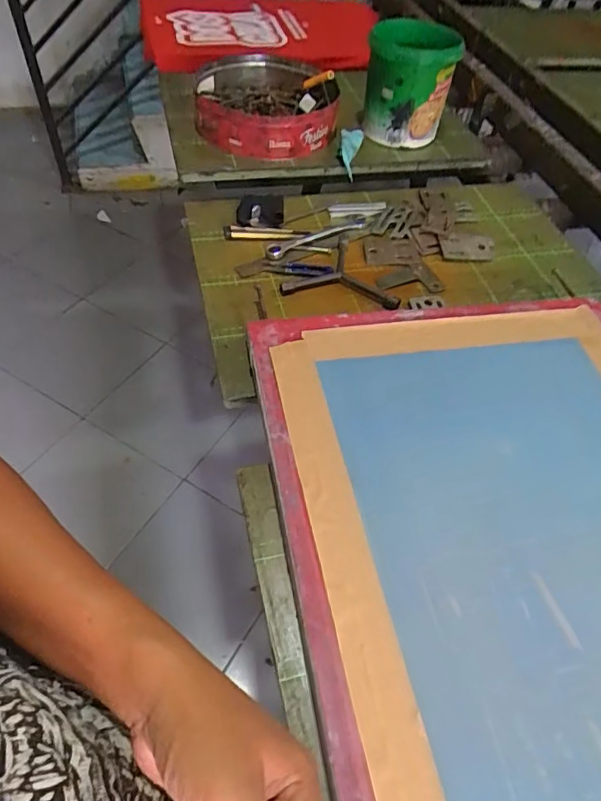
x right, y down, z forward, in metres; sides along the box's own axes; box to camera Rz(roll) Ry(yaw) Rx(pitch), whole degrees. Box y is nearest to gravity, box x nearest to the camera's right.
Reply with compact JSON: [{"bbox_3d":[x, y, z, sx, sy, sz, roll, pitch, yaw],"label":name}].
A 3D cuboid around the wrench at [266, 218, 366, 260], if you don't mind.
[{"bbox_3d":[0.024,-0.246,0.769,0.177,0.011,0.030,-27,60,-23],"label":"wrench"}]

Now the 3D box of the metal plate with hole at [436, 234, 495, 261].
[{"bbox_3d":[0.256,-0.233,0.786,0.095,0.005,0.050,-2,70,-11],"label":"metal plate with hole"}]

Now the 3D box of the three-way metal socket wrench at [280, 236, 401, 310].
[{"bbox_3d":[0.067,-0.185,0.732,0.157,0.010,0.143,14,53,5],"label":"three-way metal socket wrench"}]

